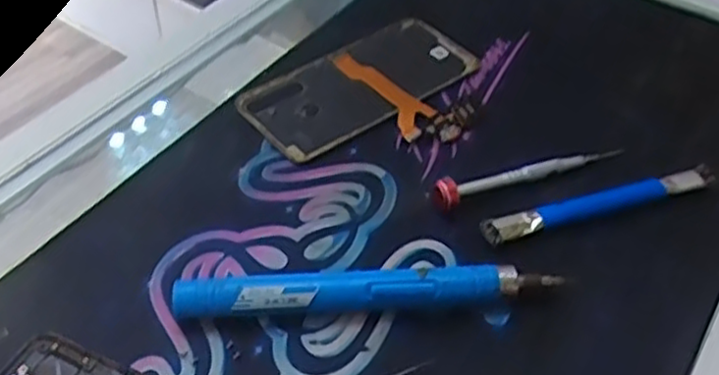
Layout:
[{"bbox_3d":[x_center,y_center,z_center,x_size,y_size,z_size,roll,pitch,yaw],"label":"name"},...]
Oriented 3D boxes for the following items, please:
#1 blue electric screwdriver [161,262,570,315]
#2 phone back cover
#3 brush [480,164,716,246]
[{"bbox_3d":[0.004,0.050,0.345,0.180,0.019,0.017,-3,46,-4],"label":"blue electric screwdriver"},{"bbox_3d":[0.000,-0.069,0.467,0.153,0.004,0.073,-31,54,-27],"label":"phone back cover"},{"bbox_3d":[0.130,0.009,0.390,0.135,0.009,0.015,-13,48,-13],"label":"brush"}]

